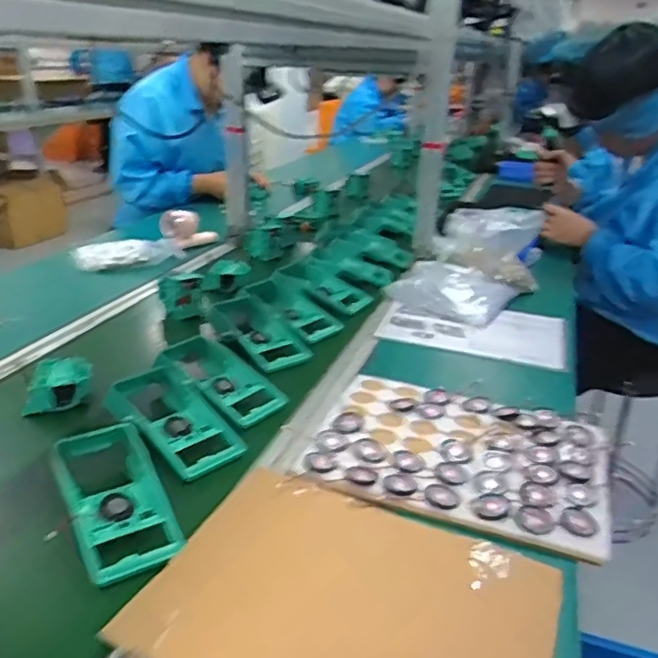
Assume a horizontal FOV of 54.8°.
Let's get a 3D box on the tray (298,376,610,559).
[{"bbox_3d":[0.150,0.141,0.728,0.312,0.020,0.235,11,26,18],"label":"tray"}]

